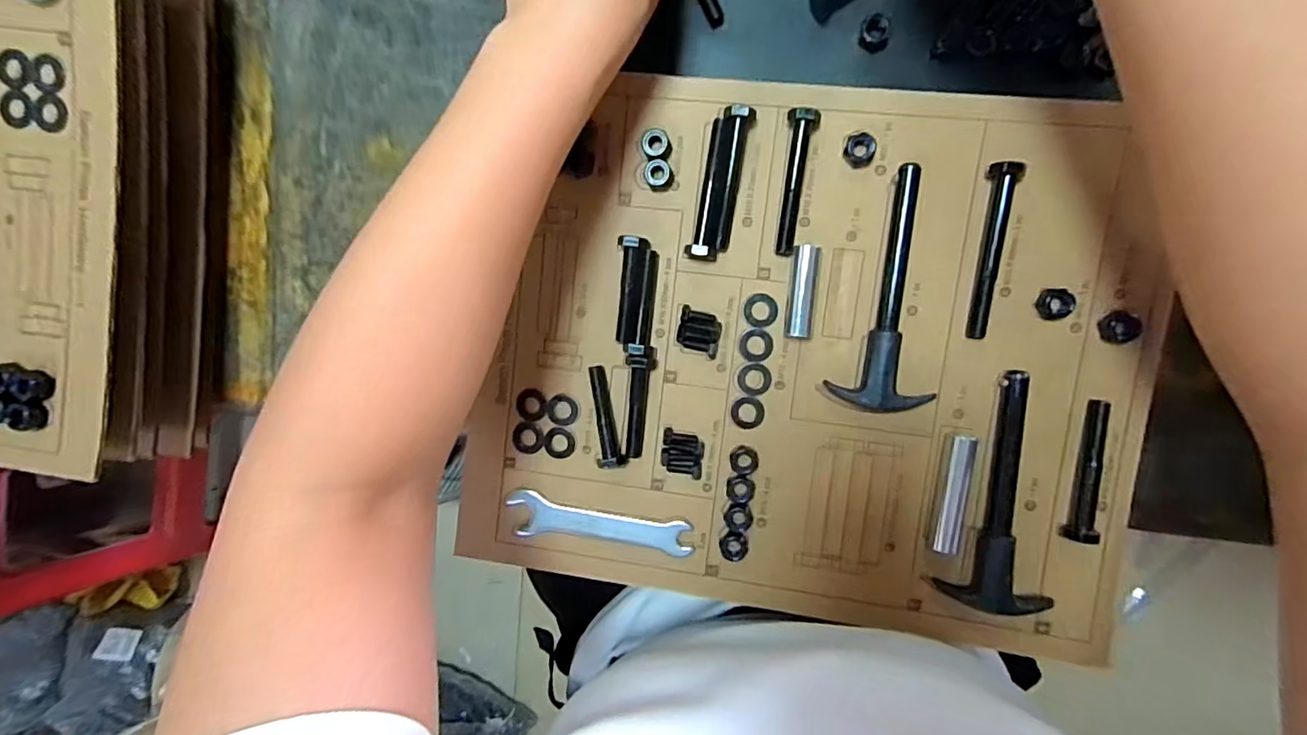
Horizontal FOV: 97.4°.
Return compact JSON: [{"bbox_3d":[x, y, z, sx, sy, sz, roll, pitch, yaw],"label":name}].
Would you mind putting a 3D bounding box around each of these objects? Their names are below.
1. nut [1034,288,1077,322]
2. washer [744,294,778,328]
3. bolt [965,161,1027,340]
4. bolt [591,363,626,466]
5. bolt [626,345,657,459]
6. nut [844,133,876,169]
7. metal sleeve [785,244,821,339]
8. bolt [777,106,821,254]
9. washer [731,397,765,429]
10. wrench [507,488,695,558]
[{"bbox_3d":[0.213,-0.033,0.305,0.015,0.008,0.016,1,98,4],"label":"nut"},{"bbox_3d":[0.062,-0.033,0.331,0.019,0.004,0.019,1,96,5],"label":"washer"},{"bbox_3d":[0.179,-0.060,0.302,0.016,0.015,0.090,7,96,5],"label":"bolt"},{"bbox_3d":[-0.028,0.029,0.342,0.015,0.013,0.059,-8,95,6],"label":"bolt"},{"bbox_3d":[-0.008,0.022,0.339,0.016,0.012,0.065,3,96,5],"label":"bolt"},{"bbox_3d":[0.112,-0.117,0.311,0.017,0.007,0.016,1,96,5],"label":"nut"},{"bbox_3d":[0.084,-0.042,0.322,0.017,0.011,0.050,5,96,5],"label":"metal sleeve"},{"bbox_3d":[0.076,-0.101,0.314,0.017,0.015,0.076,11,97,4],"label":"bolt"},{"bbox_3d":[0.055,0.027,0.338,0.019,0.004,0.019,2,96,5],"label":"washer"},{"bbox_3d":[-0.034,0.095,0.352,0.113,0.011,0.028,4,85,5],"label":"wrench"}]

